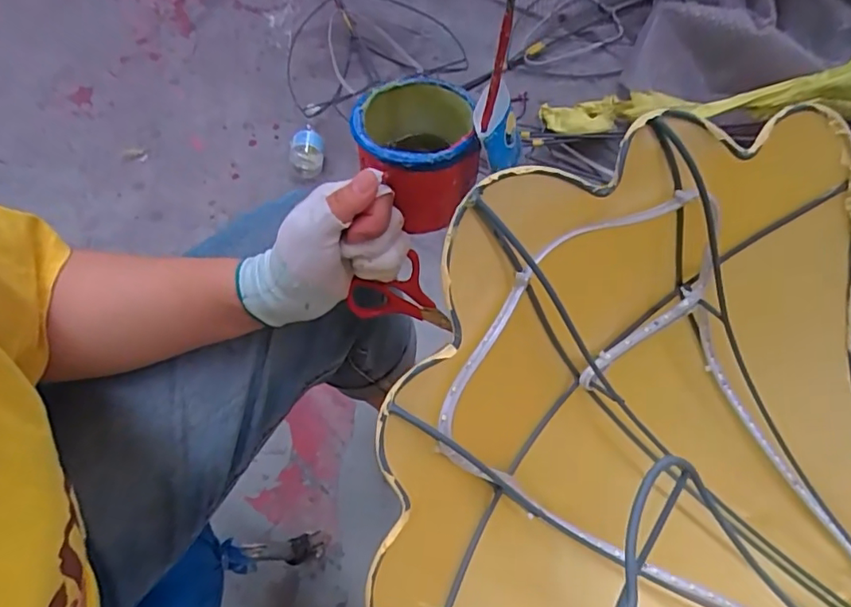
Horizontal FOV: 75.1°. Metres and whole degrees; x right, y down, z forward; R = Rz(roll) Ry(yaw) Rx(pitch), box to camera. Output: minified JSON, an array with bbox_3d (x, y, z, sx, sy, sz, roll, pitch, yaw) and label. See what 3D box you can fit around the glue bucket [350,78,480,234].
[{"bbox_3d":[-0.005,-0.110,0.395,0.078,0.072,0.092,-3,64,2],"label":"glue bucket"}]

